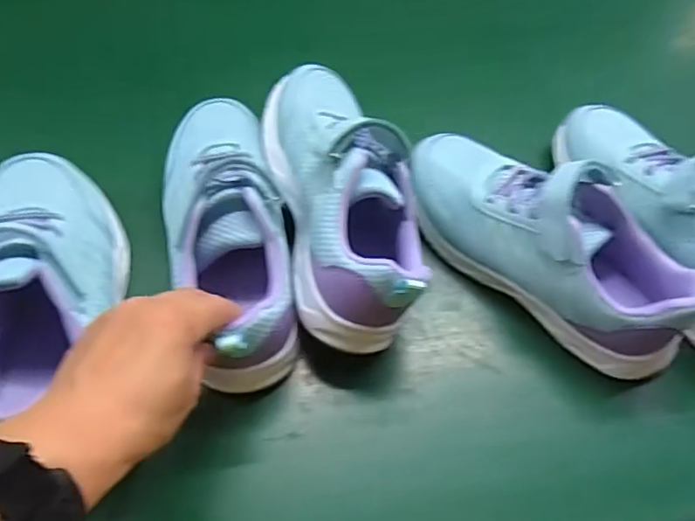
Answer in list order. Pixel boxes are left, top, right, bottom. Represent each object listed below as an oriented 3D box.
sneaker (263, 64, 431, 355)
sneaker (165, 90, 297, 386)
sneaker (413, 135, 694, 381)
[{"bbox_3d":[-0.005,-0.055,0.408,0.088,0.082,0.226,-9,57,-11],"label":"sneaker"},{"bbox_3d":[-0.086,-0.029,0.406,0.079,0.078,0.223,-11,62,-12],"label":"sneaker"},{"bbox_3d":[0.145,-0.020,0.424,0.232,0.094,0.089,39,61,20],"label":"sneaker"}]

